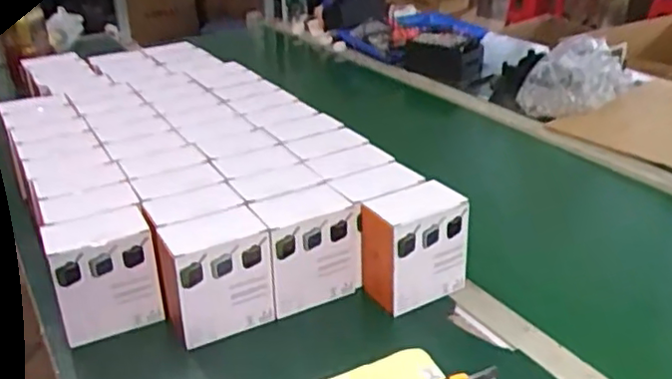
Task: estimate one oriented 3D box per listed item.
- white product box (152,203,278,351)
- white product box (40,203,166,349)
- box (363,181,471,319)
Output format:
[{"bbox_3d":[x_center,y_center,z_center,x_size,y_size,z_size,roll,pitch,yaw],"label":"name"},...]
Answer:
[{"bbox_3d":[-0.126,0.087,0.671,0.113,0.116,0.065,-17,31,-28],"label":"white product box"},{"bbox_3d":[-0.242,0.088,0.677,0.098,0.114,0.068,-16,30,-27],"label":"white product box"},{"bbox_3d":[0.084,0.067,0.714,0.101,0.123,0.068,-16,31,-27],"label":"box"}]

